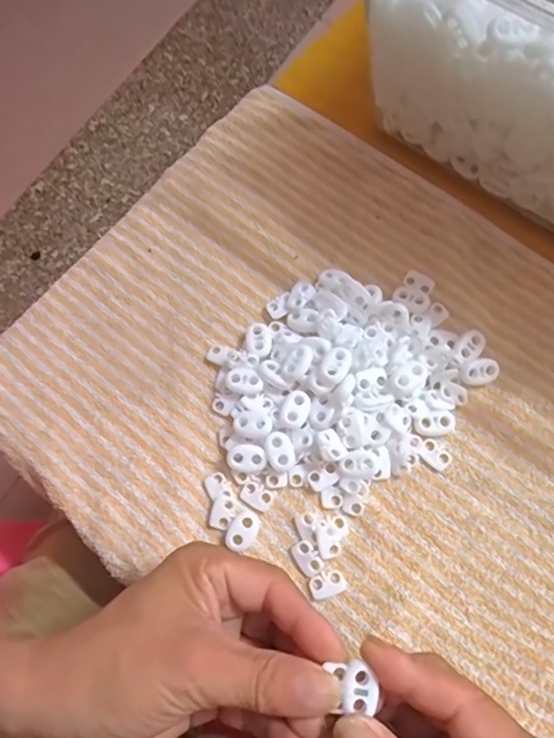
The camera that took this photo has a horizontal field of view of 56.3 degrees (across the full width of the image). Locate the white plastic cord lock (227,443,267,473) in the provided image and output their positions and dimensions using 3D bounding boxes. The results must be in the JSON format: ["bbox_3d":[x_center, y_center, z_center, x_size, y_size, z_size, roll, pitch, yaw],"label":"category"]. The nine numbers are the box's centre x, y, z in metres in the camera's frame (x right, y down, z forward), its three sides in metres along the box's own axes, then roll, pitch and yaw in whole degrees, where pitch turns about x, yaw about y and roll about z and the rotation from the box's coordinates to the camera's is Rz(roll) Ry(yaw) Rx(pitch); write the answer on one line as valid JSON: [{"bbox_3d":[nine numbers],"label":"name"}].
[{"bbox_3d":[-0.017,0.050,0.293,0.022,0.008,0.016,-4,93,-5],"label":"white plastic cord lock"}]

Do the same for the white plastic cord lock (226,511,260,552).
[{"bbox_3d":[-0.019,0.089,0.284,0.015,0.005,0.021,35,77,12],"label":"white plastic cord lock"}]

